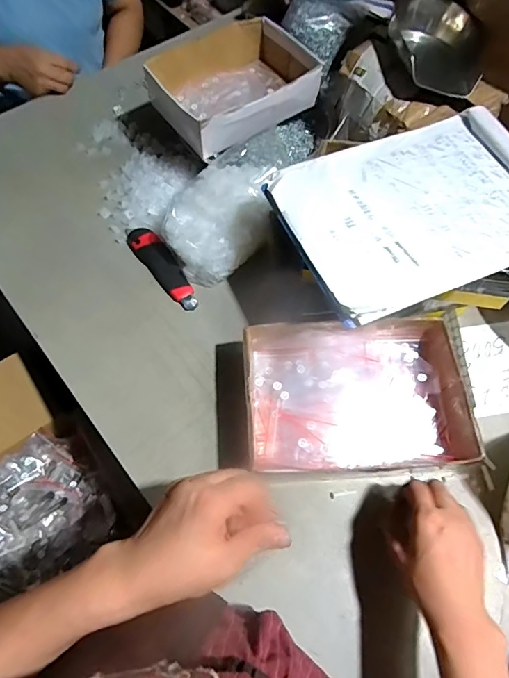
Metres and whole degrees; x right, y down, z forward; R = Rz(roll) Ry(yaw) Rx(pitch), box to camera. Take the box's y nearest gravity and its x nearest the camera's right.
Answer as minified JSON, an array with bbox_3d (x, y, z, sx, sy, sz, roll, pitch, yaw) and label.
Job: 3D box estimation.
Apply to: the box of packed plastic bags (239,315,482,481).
[{"bbox_3d":[0.116,0.071,0.527,0.254,0.071,0.184,-1,64,-1],"label":"box of packed plastic bags"}]

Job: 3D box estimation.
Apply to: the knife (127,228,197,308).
[{"bbox_3d":[-0.133,-0.106,0.640,0.041,0.019,0.160,-36,69,-17],"label":"knife"}]

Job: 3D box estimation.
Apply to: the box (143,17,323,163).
[{"bbox_3d":[-0.030,-0.398,0.687,0.238,0.068,0.184,-34,69,-16],"label":"box"}]

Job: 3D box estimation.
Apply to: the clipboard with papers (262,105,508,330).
[{"bbox_3d":[0.191,-0.156,0.500,0.308,0.015,0.222,-22,66,-11],"label":"clipboard with papers"}]

